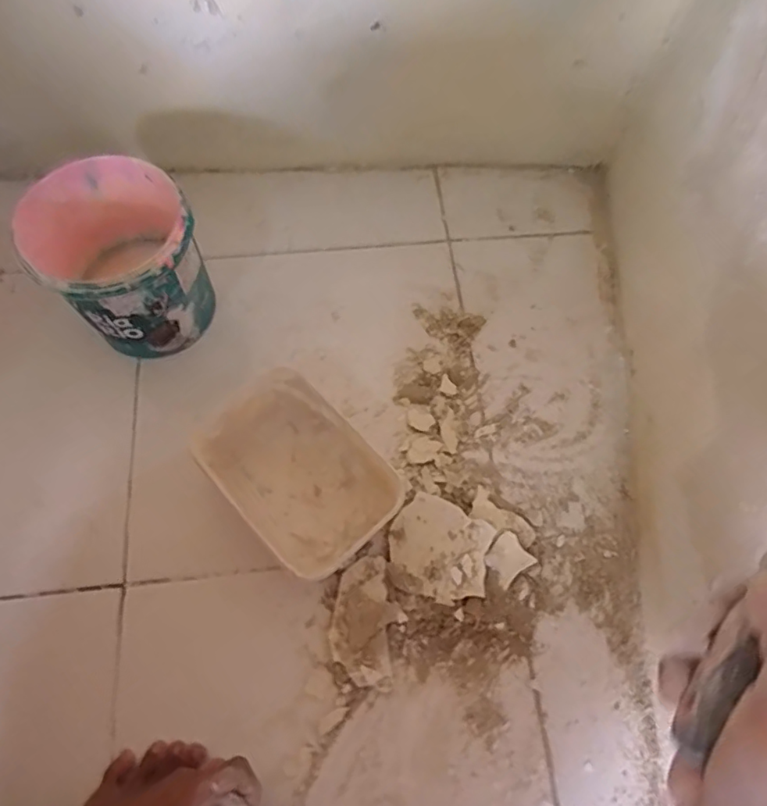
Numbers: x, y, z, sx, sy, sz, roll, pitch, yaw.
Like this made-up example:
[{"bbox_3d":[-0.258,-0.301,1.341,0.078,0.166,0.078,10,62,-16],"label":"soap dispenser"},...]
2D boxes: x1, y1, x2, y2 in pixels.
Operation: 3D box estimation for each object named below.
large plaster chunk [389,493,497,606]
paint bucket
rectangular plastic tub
[{"bbox_3d":[0.059,0.152,0.573,0.102,0.010,0.102,13,68,4],"label":"large plaster chunk"},{"bbox_3d":[-0.282,-0.153,0.623,0.153,0.168,0.158,0,68,-1],"label":"paint bucket"},{"bbox_3d":[-0.092,0.072,0.584,0.203,0.070,0.144,43,73,15],"label":"rectangular plastic tub"}]

